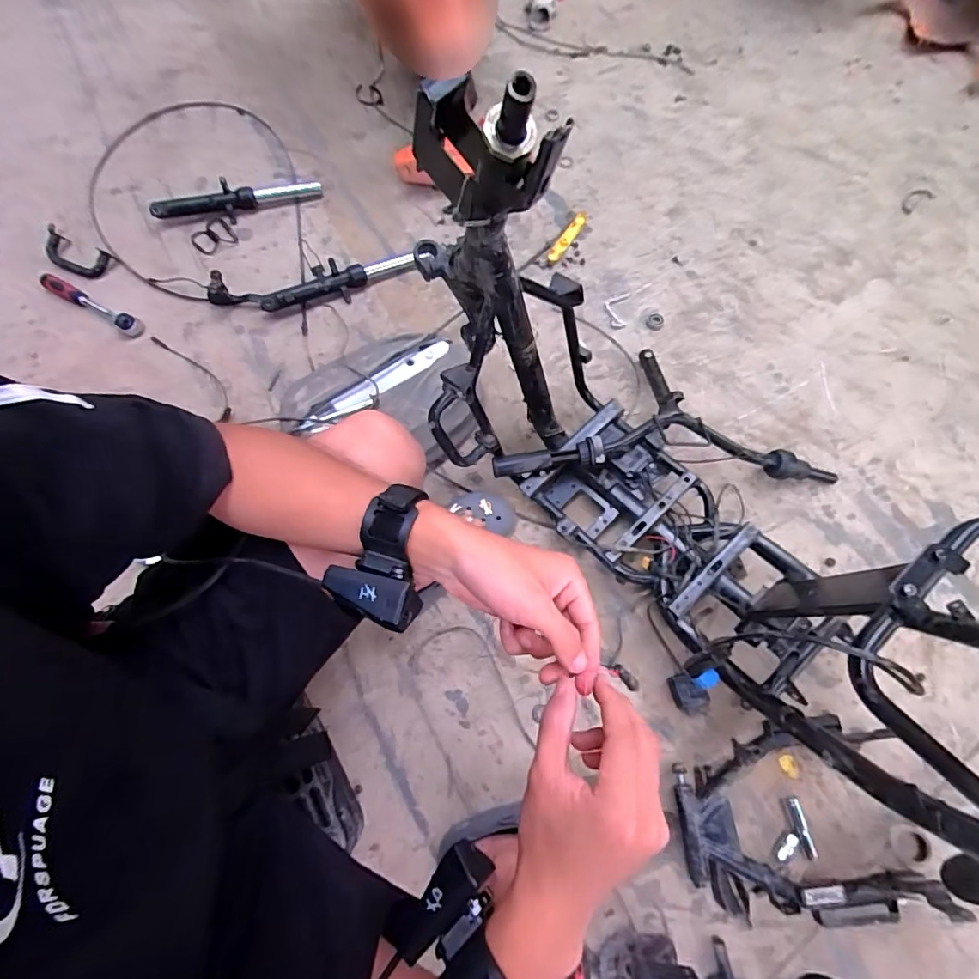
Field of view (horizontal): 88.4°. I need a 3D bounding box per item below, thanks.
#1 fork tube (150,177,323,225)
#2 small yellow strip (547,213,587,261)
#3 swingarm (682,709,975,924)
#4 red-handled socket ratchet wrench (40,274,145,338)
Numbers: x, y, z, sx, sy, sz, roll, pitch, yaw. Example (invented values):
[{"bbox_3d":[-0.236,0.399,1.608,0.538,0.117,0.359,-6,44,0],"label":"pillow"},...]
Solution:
[{"bbox_3d":[-0.540,-0.618,1.079,0.348,0.042,0.065,-11,71,-3],"label":"fork tube"},{"bbox_3d":[0.172,-0.562,1.113,0.027,0.014,0.146,30,74,11],"label":"small yellow strip"},{"bbox_3d":[0.433,0.474,0.720,0.326,0.068,0.249,-7,71,-1],"label":"swingarm"},{"bbox_3d":[-0.793,-0.367,1.008,0.238,0.042,0.040,27,73,10],"label":"red-handled socket ratchet wrench"}]

